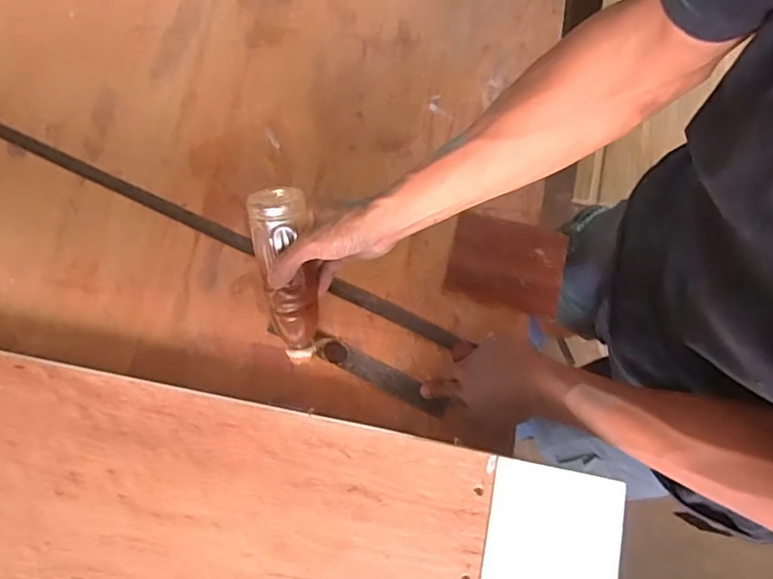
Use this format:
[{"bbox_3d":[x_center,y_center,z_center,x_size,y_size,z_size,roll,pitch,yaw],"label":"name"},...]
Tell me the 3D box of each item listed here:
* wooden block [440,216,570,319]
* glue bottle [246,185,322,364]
[{"bbox_3d":[0.148,-0.032,0.690,0.138,0.007,0.107,12,78,4],"label":"wooden block"},{"bbox_3d":[-0.105,-0.009,0.590,0.062,0.053,0.192,-5,115,0],"label":"glue bottle"}]

